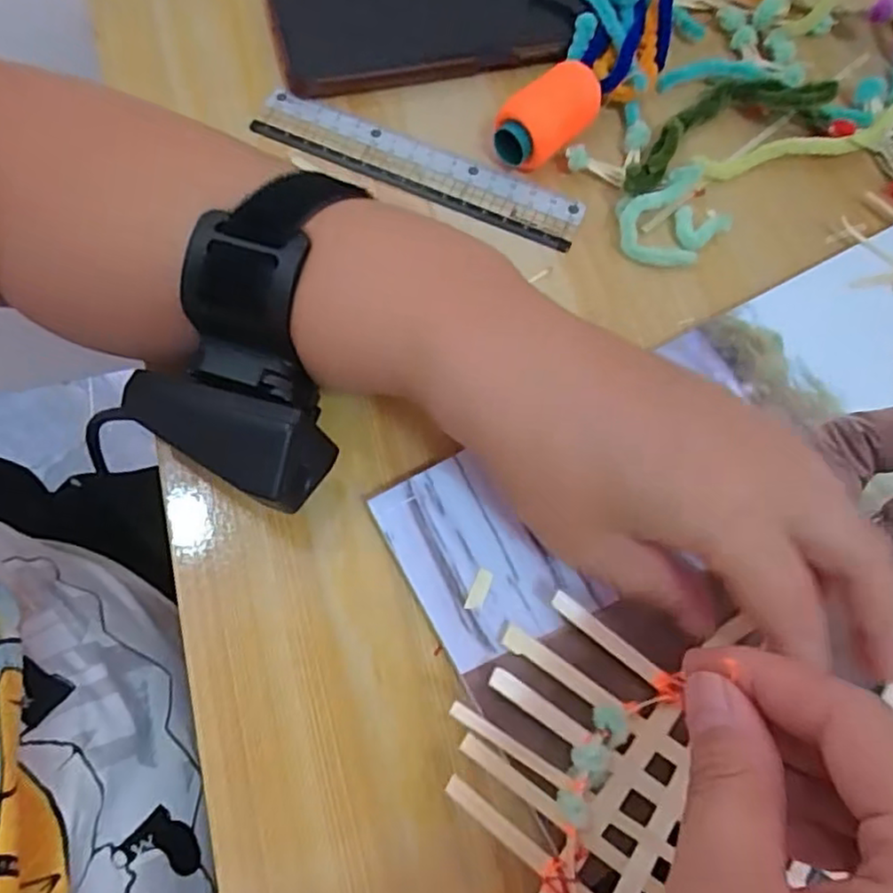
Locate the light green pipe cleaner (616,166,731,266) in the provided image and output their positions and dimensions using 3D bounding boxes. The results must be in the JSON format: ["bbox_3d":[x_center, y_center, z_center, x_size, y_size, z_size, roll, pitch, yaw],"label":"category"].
[{"bbox_3d":[0.101,-0.101,0.293,0.049,0.014,0.037,-30,74,-13],"label":"light green pipe cleaner"}]

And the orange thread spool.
[{"bbox_3d":[0.047,-0.149,0.301,0.028,0.027,0.053,38,72,11],"label":"orange thread spool"}]

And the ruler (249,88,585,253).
[{"bbox_3d":[-0.014,-0.131,0.306,0.159,0.004,0.027,24,80,7],"label":"ruler"}]

